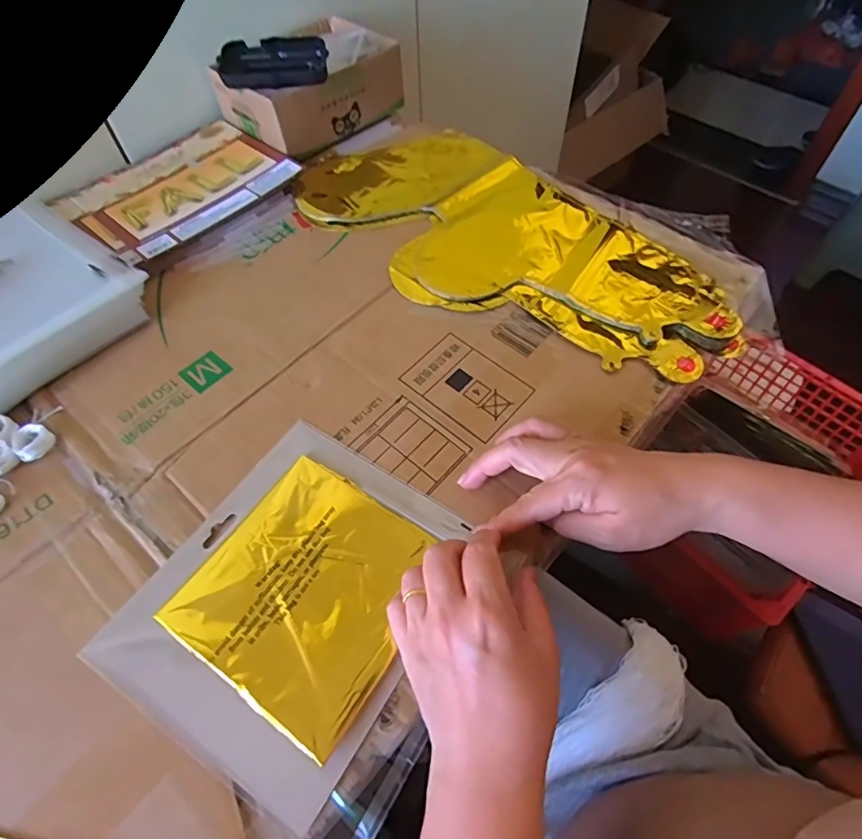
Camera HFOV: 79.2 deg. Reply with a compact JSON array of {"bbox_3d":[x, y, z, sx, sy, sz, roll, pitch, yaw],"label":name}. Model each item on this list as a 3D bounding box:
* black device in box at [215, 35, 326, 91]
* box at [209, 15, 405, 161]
[{"bbox_3d":[-0.165,-0.376,0.547,0.112,0.028,0.060,1,57,3],"label":"black device in box"},{"bbox_3d":[-0.143,-0.390,0.611,0.143,0.067,0.196,36,66,23],"label":"box"}]

